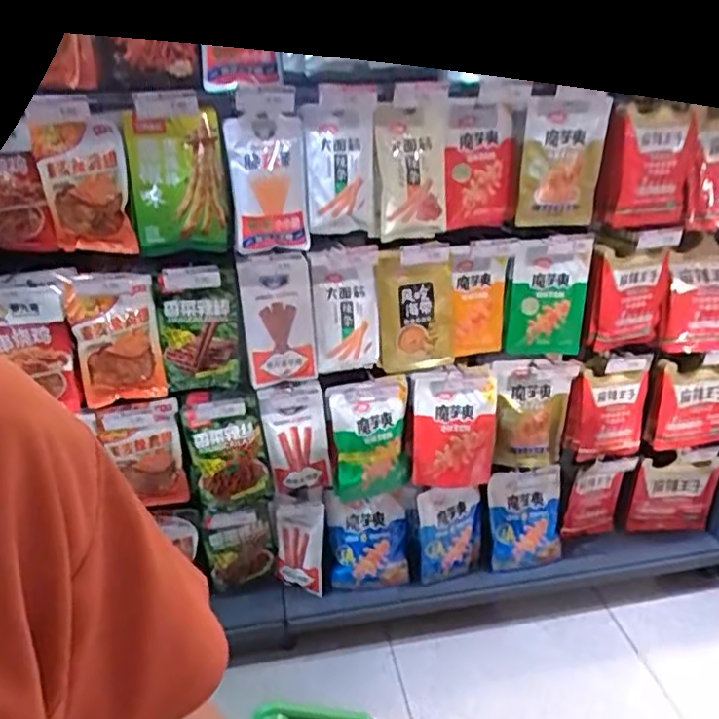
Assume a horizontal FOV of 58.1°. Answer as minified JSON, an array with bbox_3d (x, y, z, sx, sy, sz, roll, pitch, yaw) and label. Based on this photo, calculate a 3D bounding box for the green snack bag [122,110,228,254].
[{"bbox_3d":[-0.343,-0.331,1.221,0.172,0.253,0.061,-6,6,-13],"label":"green snack bag"}]

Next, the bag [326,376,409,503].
[{"bbox_3d":[0.027,0.181,1.471,0.179,0.257,0.092,-6,26,-12],"label":"bag"}]

